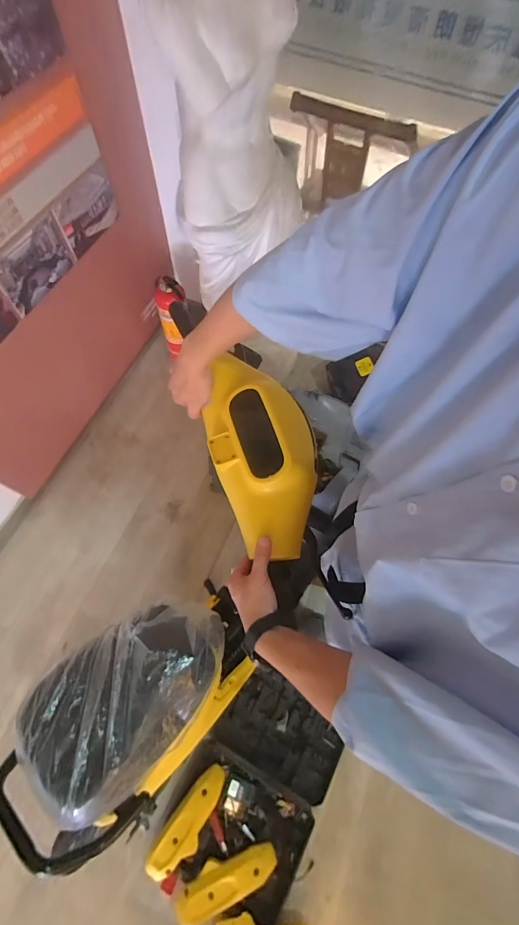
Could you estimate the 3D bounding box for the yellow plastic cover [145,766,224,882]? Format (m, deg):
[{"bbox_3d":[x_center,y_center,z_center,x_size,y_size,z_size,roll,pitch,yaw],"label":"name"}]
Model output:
[{"bbox_3d":[-0.212,1.097,1.094,0.099,0.034,0.304,36,70,12],"label":"yellow plastic cover"}]

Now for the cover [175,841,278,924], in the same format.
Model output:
[{"bbox_3d":[-0.094,1.213,1.043,0.298,0.043,0.100,-17,69,-9],"label":"cover"}]

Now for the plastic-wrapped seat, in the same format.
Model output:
[{"bbox_3d":[-0.241,0.437,0.706,0.368,0.147,0.250,-41,75,-17],"label":"plastic-wrapped seat"}]

